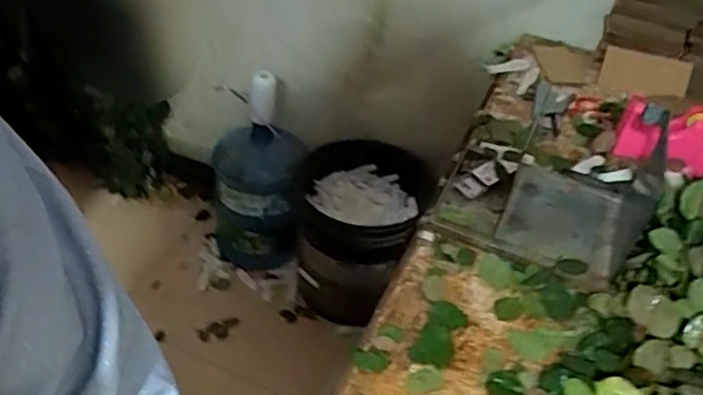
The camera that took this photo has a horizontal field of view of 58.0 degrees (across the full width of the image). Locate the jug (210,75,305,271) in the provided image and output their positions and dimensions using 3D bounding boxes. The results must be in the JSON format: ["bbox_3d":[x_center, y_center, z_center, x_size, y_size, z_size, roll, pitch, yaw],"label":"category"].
[{"bbox_3d":[-0.242,-0.032,1.646,0.227,0.492,0.249,-3,42,-11],"label":"jug"}]

